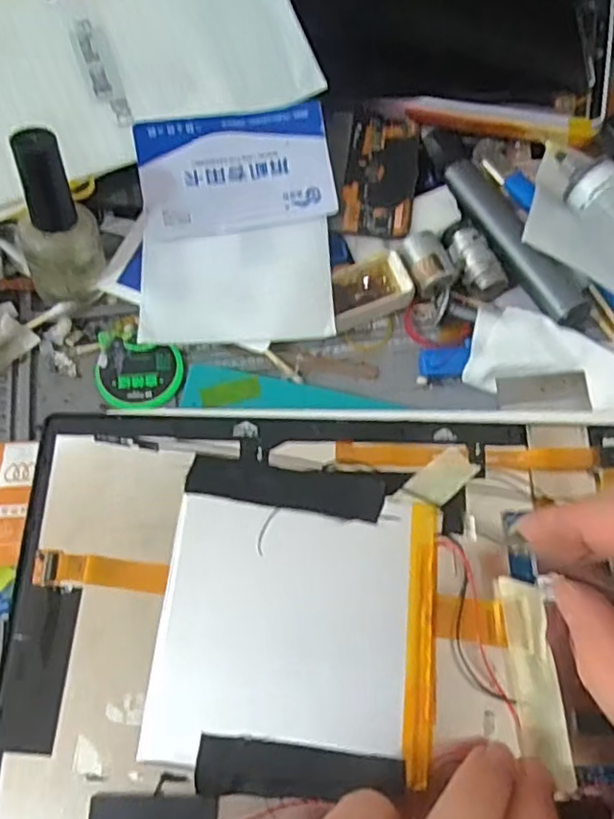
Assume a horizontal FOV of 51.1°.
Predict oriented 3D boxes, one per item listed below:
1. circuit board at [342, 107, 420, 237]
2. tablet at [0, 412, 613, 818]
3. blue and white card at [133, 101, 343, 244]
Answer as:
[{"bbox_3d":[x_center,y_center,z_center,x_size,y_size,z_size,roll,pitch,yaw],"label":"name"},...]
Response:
[{"bbox_3d":[0.036,-0.113,0.306,0.033,0.007,0.069,7,66,1],"label":"circuit board"},{"bbox_3d":[0.008,0.074,0.231,0.226,0.011,0.154,0,66,-2],"label":"tablet"},{"bbox_3d":[-0.032,-0.108,0.292,0.085,0.004,0.053,-10,89,-6],"label":"blue and white card"}]

